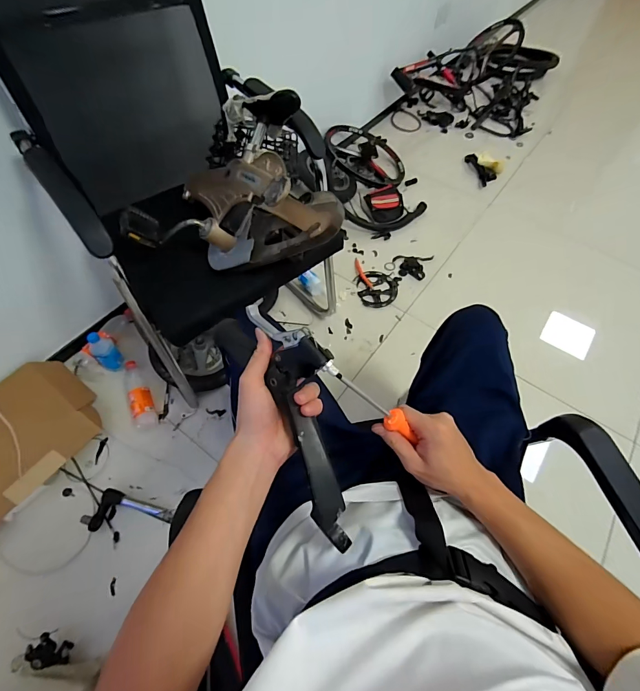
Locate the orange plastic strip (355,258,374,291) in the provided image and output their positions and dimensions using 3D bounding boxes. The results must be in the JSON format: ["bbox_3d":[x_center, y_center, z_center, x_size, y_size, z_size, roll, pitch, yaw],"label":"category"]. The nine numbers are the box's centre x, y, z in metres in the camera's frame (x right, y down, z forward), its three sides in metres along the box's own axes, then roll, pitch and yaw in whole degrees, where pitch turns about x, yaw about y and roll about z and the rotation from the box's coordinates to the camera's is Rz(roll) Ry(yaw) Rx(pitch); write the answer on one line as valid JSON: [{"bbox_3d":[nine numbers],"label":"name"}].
[{"bbox_3d":[0.167,-0.278,1.437,0.030,0.013,0.167,-17,63,-13],"label":"orange plastic strip"}]

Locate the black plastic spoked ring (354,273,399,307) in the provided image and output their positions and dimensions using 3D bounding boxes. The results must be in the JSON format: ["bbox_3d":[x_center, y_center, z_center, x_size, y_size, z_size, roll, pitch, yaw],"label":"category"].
[{"bbox_3d":[0.222,-0.220,1.398,0.155,0.009,0.178,-2,61,-5],"label":"black plastic spoked ring"}]

